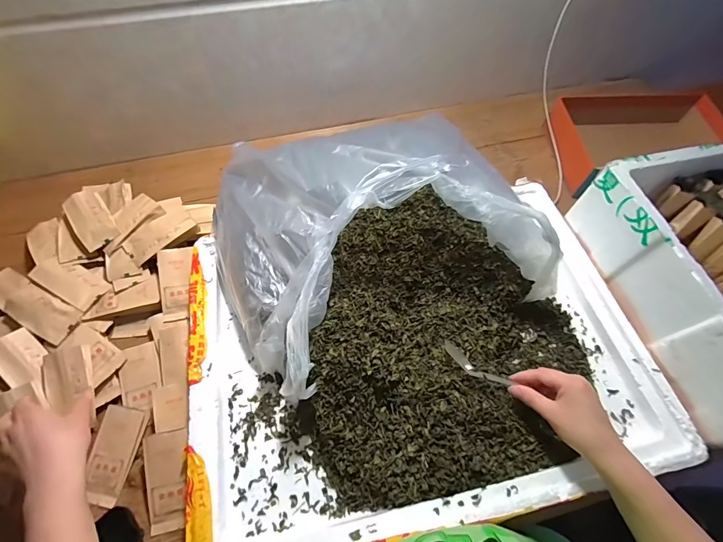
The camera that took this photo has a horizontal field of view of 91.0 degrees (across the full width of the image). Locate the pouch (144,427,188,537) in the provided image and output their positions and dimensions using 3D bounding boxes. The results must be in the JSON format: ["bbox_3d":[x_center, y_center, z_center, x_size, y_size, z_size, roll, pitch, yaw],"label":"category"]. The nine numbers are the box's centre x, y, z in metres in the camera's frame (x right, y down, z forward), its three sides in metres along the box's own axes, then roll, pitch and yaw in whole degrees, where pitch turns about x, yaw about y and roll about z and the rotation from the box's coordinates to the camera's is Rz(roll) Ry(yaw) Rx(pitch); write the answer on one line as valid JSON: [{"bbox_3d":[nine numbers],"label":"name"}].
[{"bbox_3d":[-0.231,0.250,0.423,0.046,0.014,0.107,-6,80,-2],"label":"pouch"}]

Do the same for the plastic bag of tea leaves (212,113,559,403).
[{"bbox_3d":[0.000,-0.078,0.507,0.399,0.129,0.398,-20,64,-12],"label":"plastic bag of tea leaves"}]

